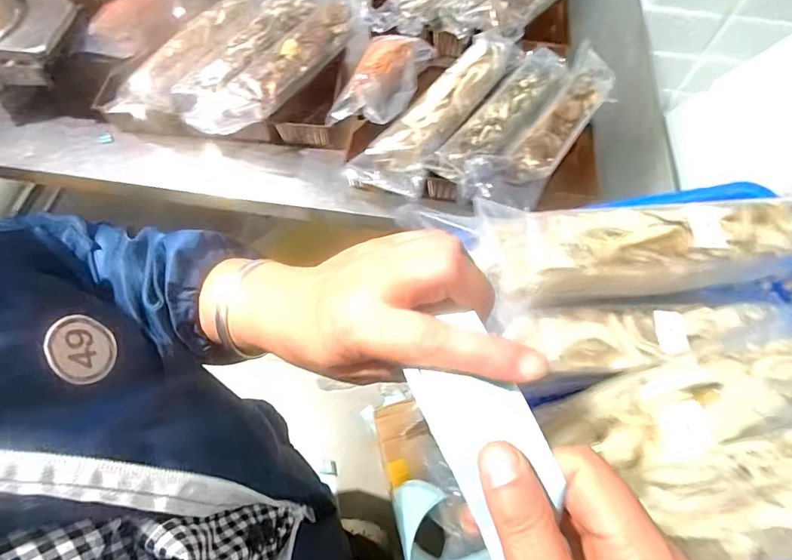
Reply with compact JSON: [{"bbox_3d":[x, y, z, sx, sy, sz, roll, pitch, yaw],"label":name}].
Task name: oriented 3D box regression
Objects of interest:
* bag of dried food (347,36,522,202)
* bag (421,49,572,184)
[{"bbox_3d":[0.083,-0.329,0.824,0.135,0.055,0.426,31,67,13],"label":"bag of dried food"},{"bbox_3d":[0.204,-0.307,0.815,0.098,0.045,0.385,34,67,14],"label":"bag"}]

